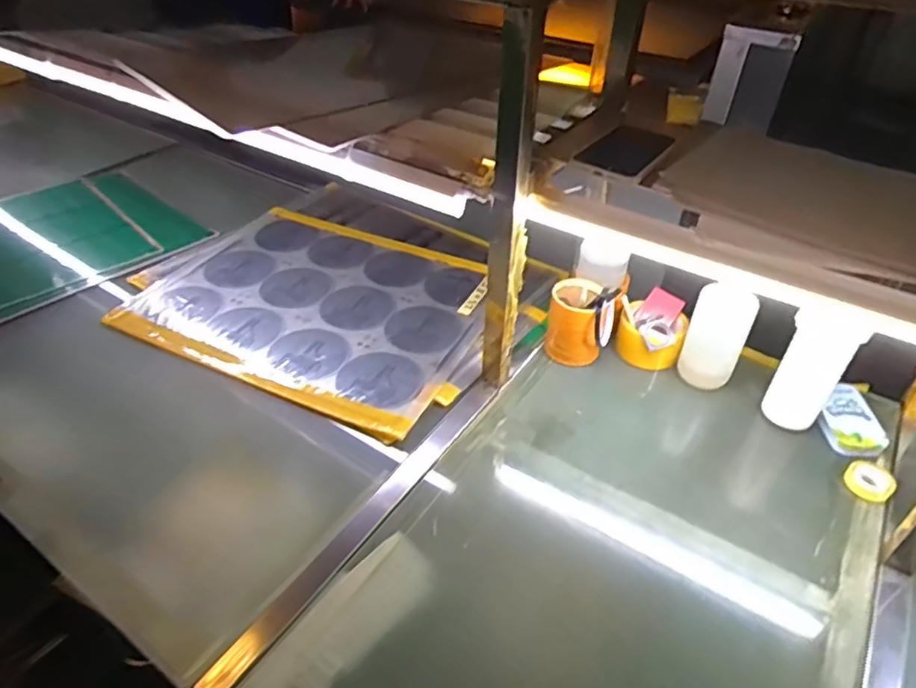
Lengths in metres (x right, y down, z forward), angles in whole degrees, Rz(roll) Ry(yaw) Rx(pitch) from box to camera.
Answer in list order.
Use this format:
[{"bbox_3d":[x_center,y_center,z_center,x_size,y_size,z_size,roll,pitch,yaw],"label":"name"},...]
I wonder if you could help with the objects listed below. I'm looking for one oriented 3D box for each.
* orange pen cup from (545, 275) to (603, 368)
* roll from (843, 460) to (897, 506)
[{"bbox_3d":[0.172,-0.034,0.880,0.073,0.123,0.072,1,43,-1],"label":"orange pen cup"},{"bbox_3d":[0.517,0.171,0.744,0.055,0.015,0.052,1,43,-1],"label":"roll"}]

